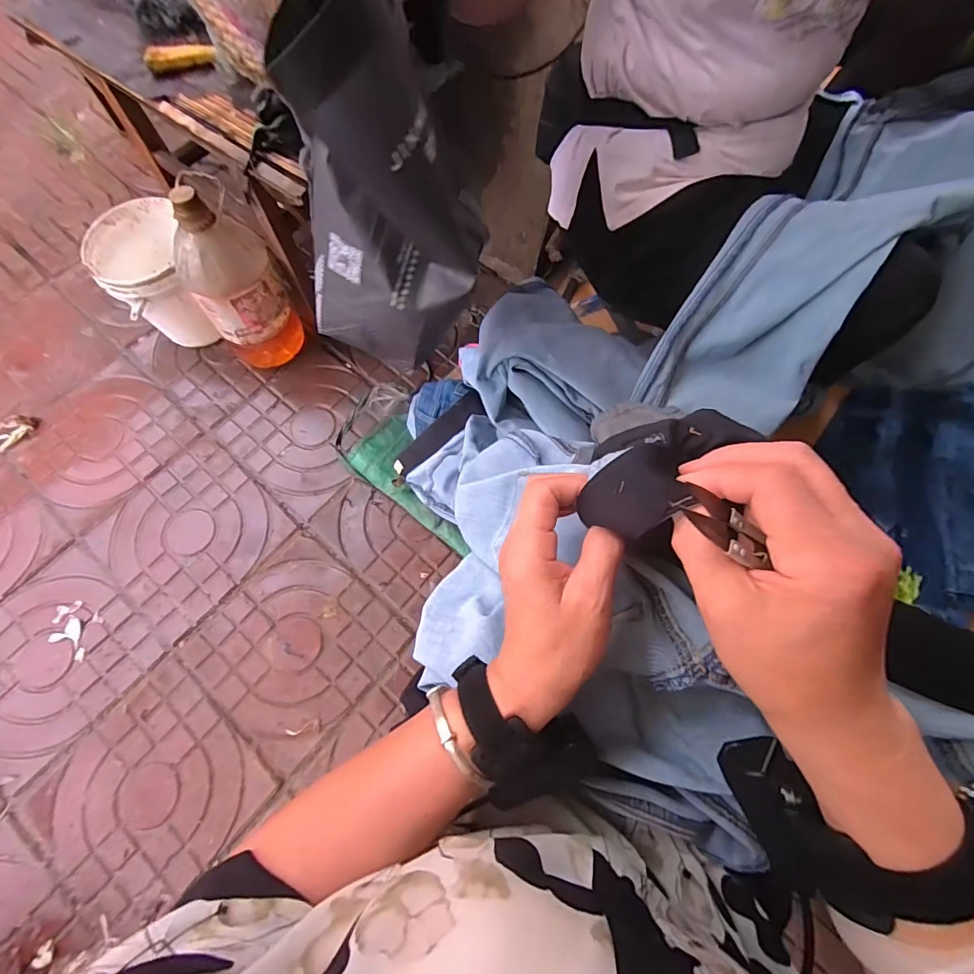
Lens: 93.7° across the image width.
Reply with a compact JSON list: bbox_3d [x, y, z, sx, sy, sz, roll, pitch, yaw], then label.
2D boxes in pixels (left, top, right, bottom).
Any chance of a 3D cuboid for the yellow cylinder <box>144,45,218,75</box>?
[{"bbox_3d":[-0.452,-0.637,0.676,0.098,0.019,0.028,-31,74,-21],"label":"yellow cylinder"}]

